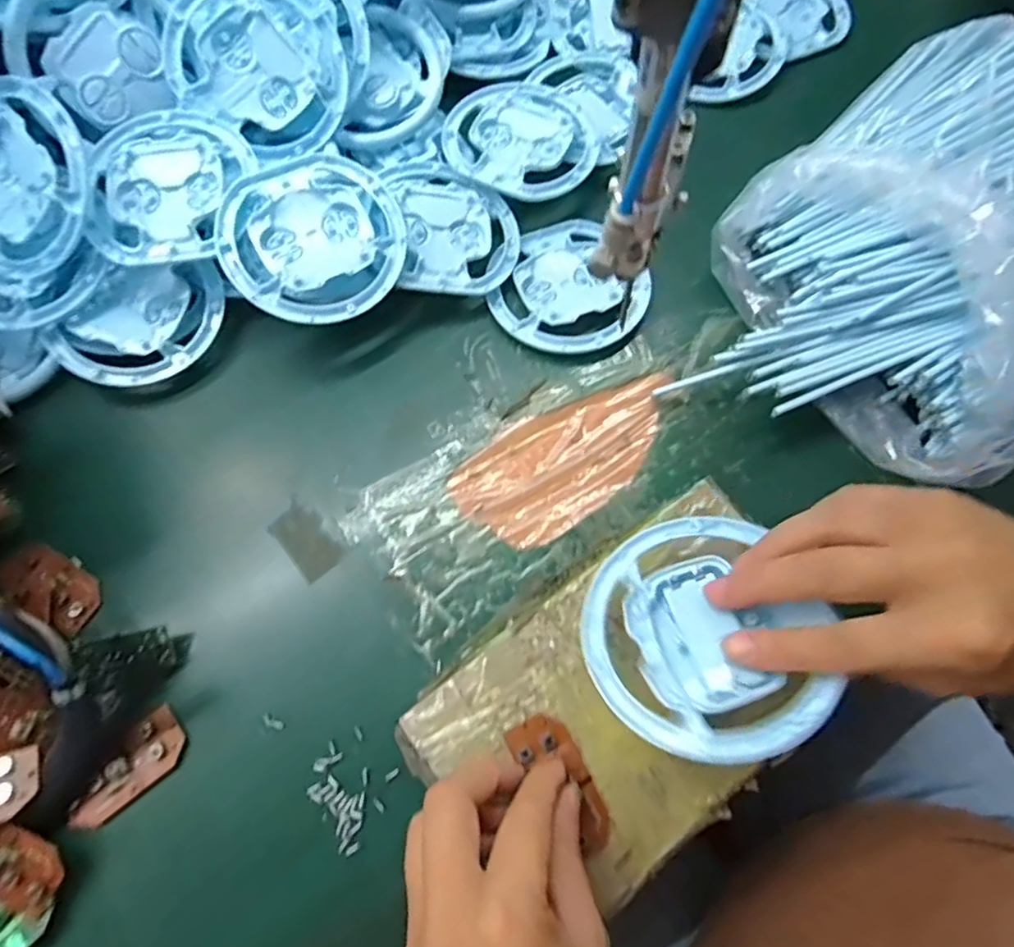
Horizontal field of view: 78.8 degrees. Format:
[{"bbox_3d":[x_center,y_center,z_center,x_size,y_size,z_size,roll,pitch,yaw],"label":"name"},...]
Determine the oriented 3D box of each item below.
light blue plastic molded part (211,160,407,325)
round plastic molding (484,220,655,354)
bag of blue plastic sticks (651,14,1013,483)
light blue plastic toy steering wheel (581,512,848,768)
[{"bbox_3d":[-0.114,-0.138,0.365,0.103,0.013,0.103,1,82,-10],"label":"light blue plastic molded part"},{"bbox_3d":[0.040,-0.119,0.401,0.095,0.015,0.092,0,69,0],"label":"round plastic molding"},{"bbox_3d":[0.256,-0.120,0.360,0.270,0.091,0.230,-42,75,-15],"label":"bag of blue plastic sticks"},{"bbox_3d":[0.080,0.072,0.269,0.097,0.023,0.097,-7,50,8],"label":"light blue plastic toy steering wheel"}]

